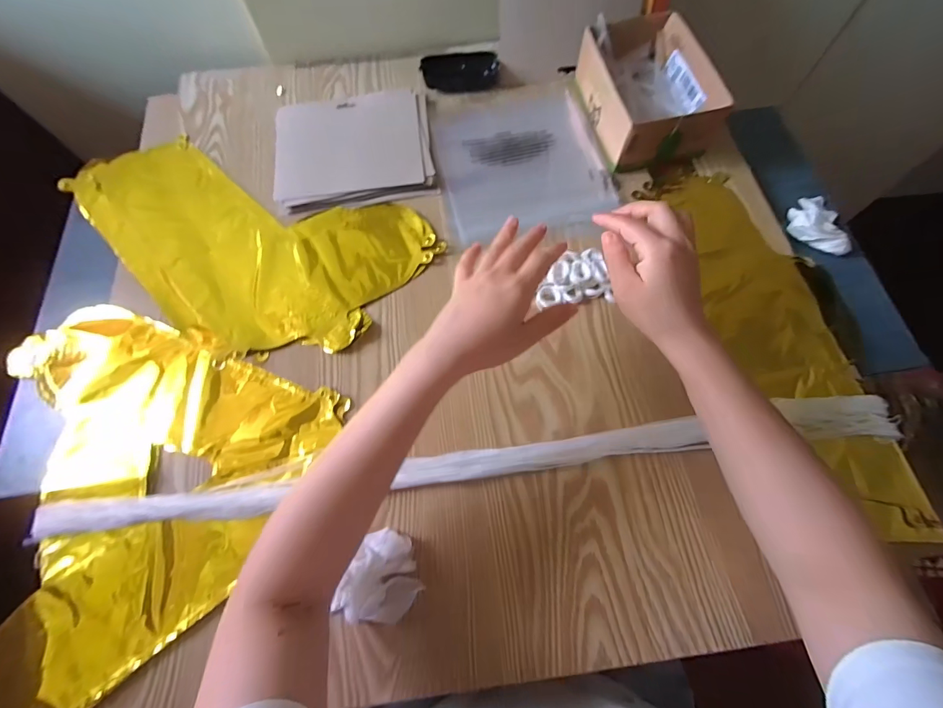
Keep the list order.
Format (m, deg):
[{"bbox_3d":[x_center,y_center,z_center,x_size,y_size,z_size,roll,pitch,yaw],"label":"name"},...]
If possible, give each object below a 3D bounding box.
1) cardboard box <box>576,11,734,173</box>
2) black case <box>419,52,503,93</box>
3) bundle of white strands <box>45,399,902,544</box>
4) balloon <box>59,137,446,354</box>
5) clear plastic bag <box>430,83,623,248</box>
[{"bbox_3d":[0.226,-0.339,0.515,0.134,0.073,0.195,-10,68,-3],"label":"cardboard box"},{"bbox_3d":[-0.015,-0.408,0.571,0.109,0.022,0.064,-12,68,-4],"label":"black case"},{"bbox_3d":[0.000,0.106,0.379,0.817,0.018,0.039,-6,68,-2],"label":"bundle of white strands"},{"bbox_3d":[-0.281,-0.135,0.480,0.436,0.012,0.226,21,70,9],"label":"balloon"},{"bbox_3d":[0.064,-0.260,0.528,0.213,0.008,0.258,-9,68,-3],"label":"clear plastic bag"}]

